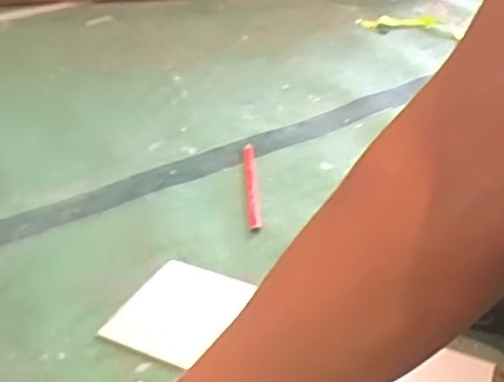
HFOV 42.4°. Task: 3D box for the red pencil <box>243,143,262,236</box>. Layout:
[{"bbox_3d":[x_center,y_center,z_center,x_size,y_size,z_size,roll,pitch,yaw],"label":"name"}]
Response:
[{"bbox_3d":[0.000,-0.007,0.710,0.014,0.008,0.161,-3,35,-2],"label":"red pencil"}]

